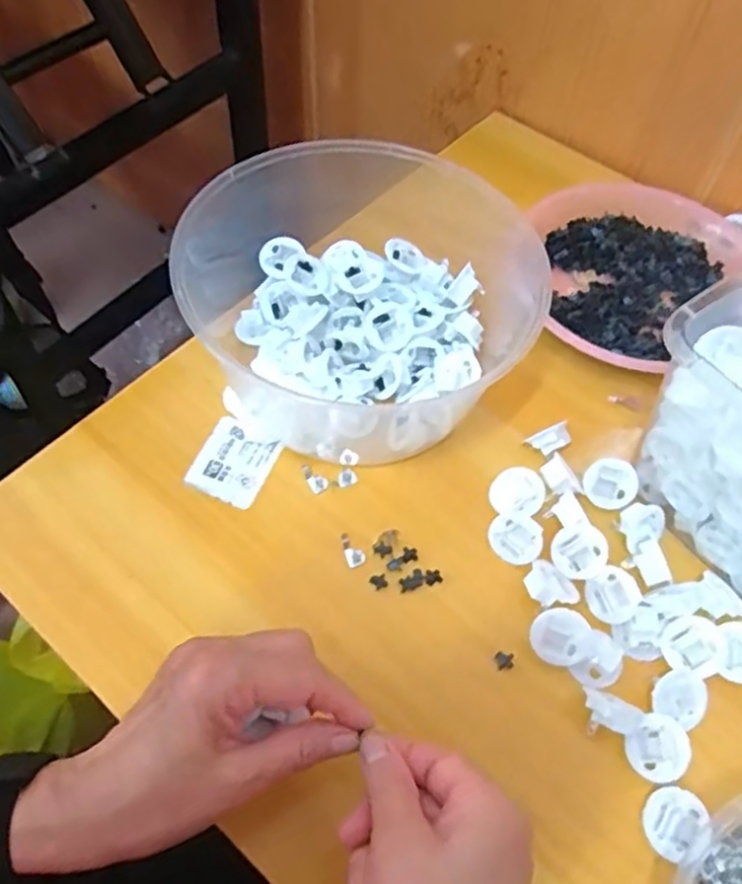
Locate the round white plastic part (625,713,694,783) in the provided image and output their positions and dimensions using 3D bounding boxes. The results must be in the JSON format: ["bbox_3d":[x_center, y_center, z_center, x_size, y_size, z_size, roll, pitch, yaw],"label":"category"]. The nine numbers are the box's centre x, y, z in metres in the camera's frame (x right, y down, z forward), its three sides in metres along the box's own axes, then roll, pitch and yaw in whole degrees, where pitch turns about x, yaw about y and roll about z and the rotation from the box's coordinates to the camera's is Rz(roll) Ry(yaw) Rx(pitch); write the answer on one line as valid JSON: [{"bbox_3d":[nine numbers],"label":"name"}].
[{"bbox_3d":[0.151,0.161,0.367,0.032,0.008,0.029,-50,47,1],"label":"round white plastic part"}]

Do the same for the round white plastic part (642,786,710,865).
[{"bbox_3d":[0.153,0.191,0.353,0.029,0.004,0.033,33,89,34],"label":"round white plastic part"}]

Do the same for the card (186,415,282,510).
[{"bbox_3d":[-0.090,0.014,0.468,0.047,0.006,0.057,23,61,7],"label":"card"}]

